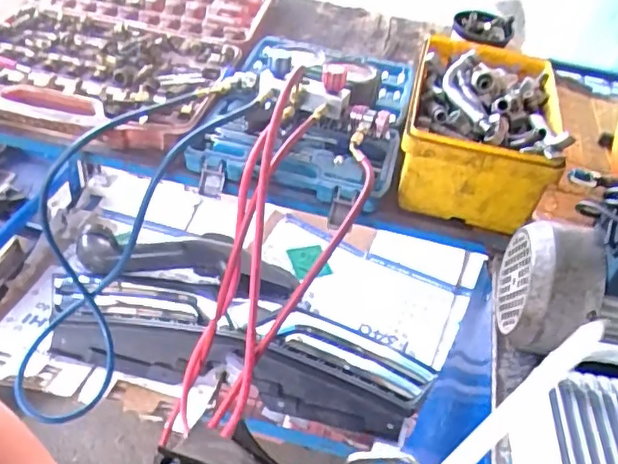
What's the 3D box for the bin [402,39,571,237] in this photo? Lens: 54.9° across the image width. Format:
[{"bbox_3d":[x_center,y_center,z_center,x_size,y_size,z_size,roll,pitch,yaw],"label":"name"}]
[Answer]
[{"bbox_3d":[0.241,-0.152,0.847,0.193,0.141,0.295,14,42,7],"label":"bin"}]

